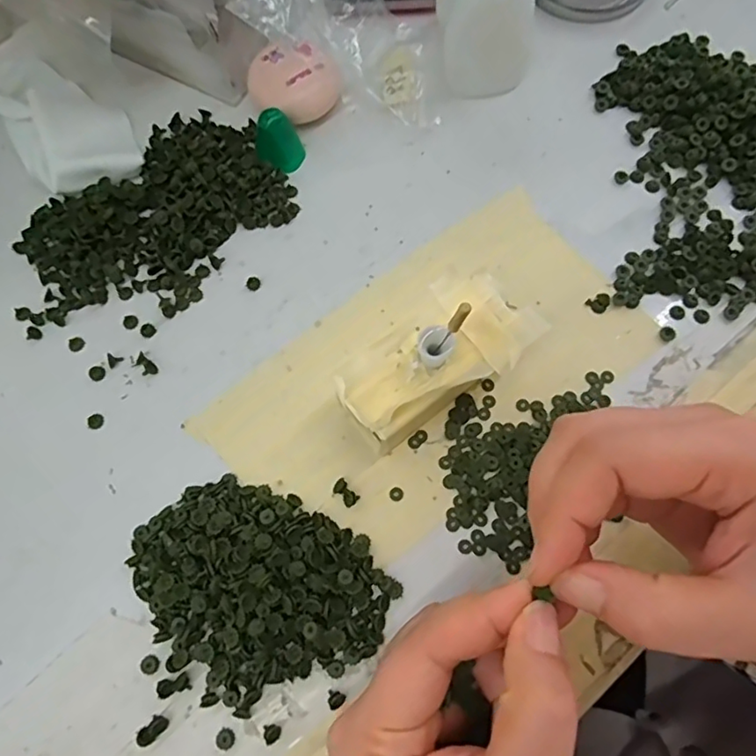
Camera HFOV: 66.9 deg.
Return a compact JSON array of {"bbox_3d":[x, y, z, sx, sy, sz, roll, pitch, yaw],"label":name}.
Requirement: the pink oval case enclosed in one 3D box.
[{"bbox_3d":[-0.045,-0.154,0.300,0.047,0.027,0.035,3,73,2],"label":"pink oval case"}]

